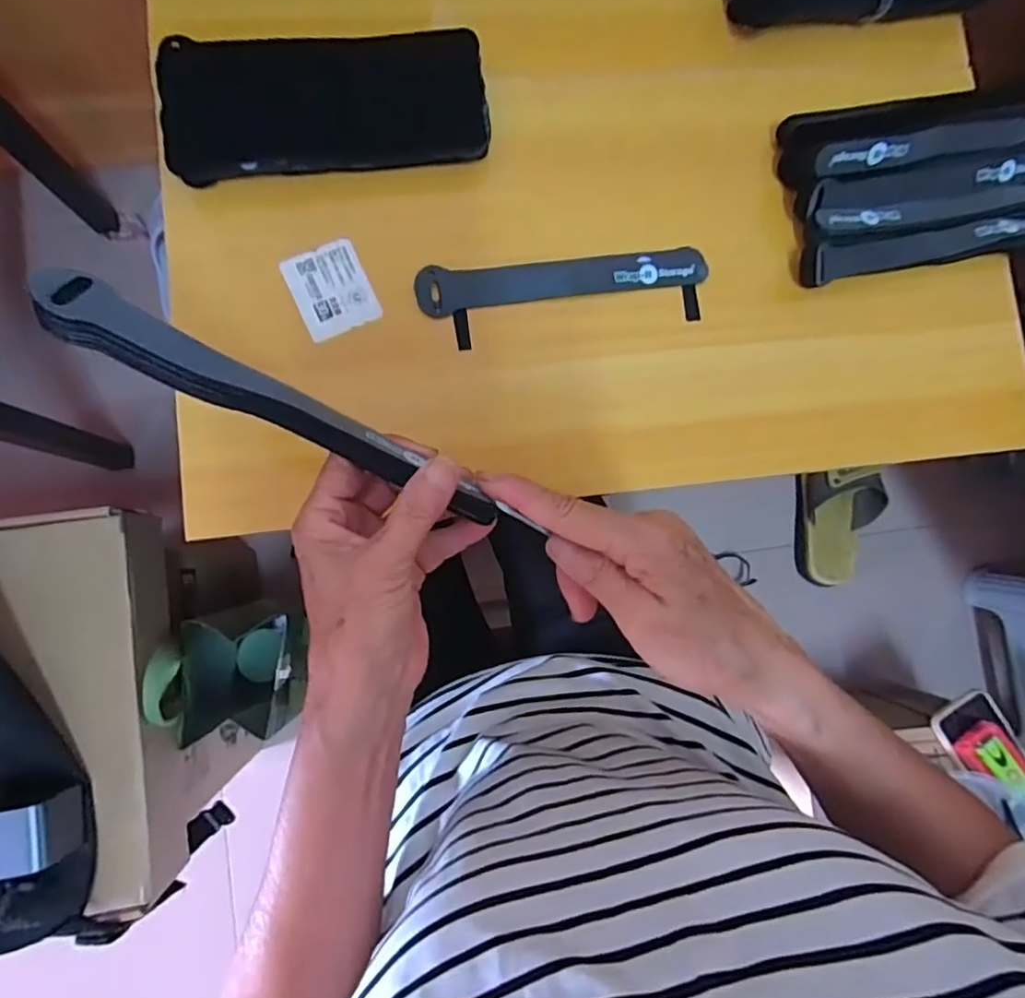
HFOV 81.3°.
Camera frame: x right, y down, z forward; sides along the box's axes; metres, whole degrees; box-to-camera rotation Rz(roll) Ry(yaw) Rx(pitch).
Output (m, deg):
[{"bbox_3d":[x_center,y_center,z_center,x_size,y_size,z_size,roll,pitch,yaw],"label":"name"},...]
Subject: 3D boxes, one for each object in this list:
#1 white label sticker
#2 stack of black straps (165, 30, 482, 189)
[{"bbox_3d":[-0.118,-0.137,0.391,0.049,0.006,0.060,-26,88,-7],"label":"white label sticker"},{"bbox_3d":[-0.118,-0.256,0.393,0.205,0.029,0.090,-6,86,-6],"label":"stack of black straps"}]

